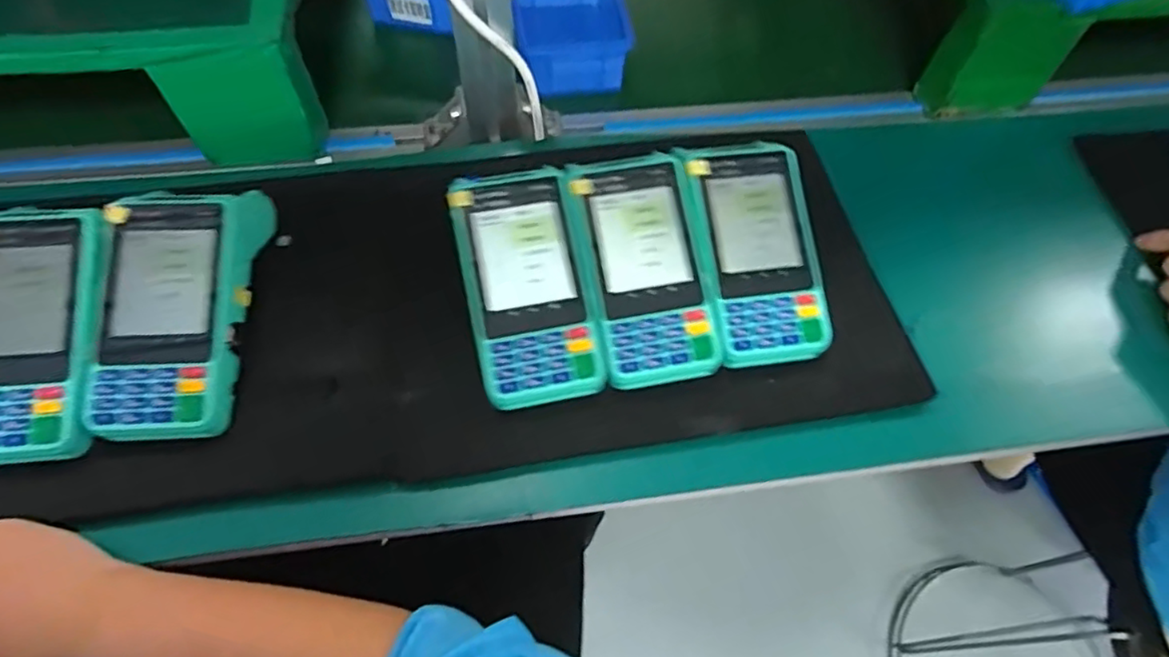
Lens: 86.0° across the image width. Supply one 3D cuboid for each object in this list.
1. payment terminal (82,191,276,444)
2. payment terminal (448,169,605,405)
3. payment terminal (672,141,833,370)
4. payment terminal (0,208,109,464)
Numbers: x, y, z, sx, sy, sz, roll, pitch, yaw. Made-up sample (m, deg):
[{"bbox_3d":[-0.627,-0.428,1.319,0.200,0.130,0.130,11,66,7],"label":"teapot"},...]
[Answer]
[{"bbox_3d":[-0.254,-0.018,0.392,0.080,0.055,0.169,-4,63,-6],"label":"payment terminal"},{"bbox_3d":[-0.037,-0.028,0.402,0.075,0.021,0.152,-11,79,-9],"label":"payment terminal"},{"bbox_3d":[0.116,-0.052,0.433,0.082,0.062,0.150,-9,63,-8],"label":"payment terminal"},{"bbox_3d":[-0.329,0.003,0.375,0.083,0.057,0.149,-2,63,-5],"label":"payment terminal"}]

